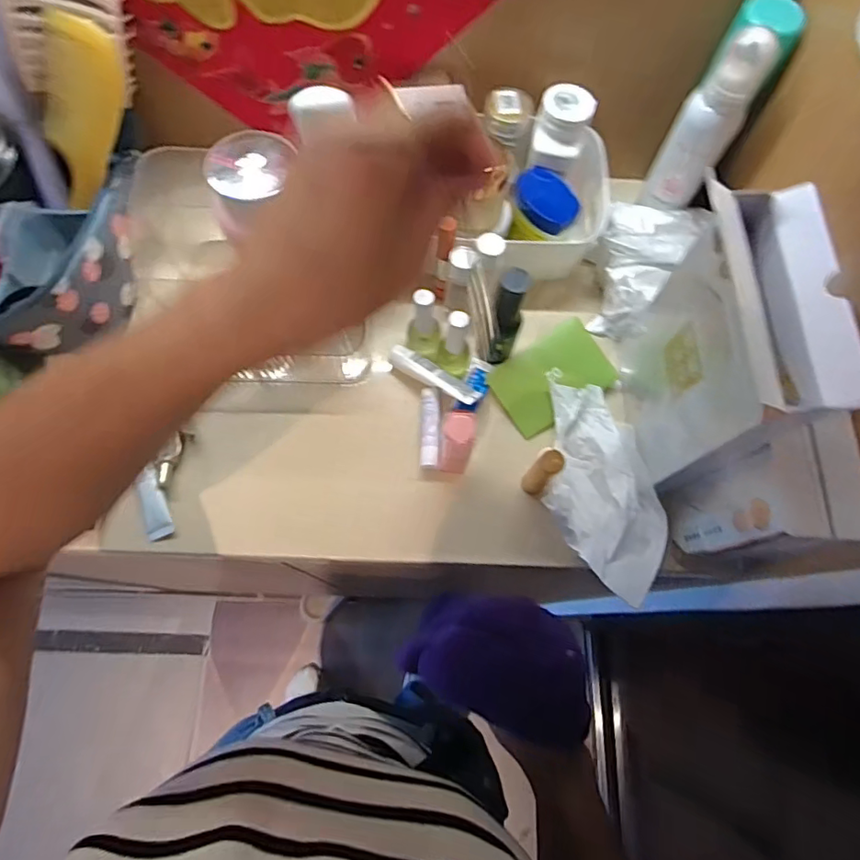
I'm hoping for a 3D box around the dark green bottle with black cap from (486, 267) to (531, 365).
[{"bbox_3d":[0.062,-0.088,0.438,0.025,0.110,0.022,18,71,4],"label":"dark green bottle with black cap"}]

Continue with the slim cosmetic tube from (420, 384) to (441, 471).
[{"bbox_3d":[0.001,-0.003,0.457,0.016,0.014,0.070,1,71,-2],"label":"slim cosmetic tube"}]

